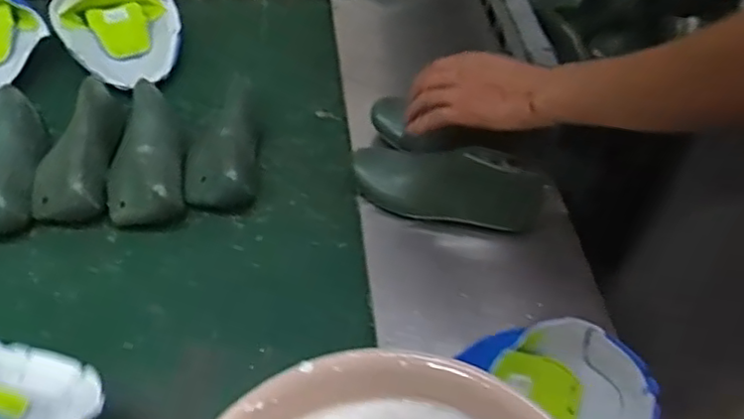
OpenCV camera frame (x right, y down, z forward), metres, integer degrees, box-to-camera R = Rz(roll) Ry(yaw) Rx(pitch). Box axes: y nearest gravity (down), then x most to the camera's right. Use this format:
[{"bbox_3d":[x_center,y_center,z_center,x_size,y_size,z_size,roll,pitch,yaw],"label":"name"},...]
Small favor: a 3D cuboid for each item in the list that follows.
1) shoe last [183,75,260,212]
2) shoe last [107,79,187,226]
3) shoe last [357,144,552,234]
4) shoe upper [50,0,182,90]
[{"bbox_3d":[-0.186,-0.091,0.785,0.086,0.063,0.193,-1,51,-6],"label":"shoe last"},{"bbox_3d":[-0.276,-0.074,0.771,0.090,0.051,0.198,-4,63,-5],"label":"shoe last"},{"bbox_3d":[0.086,-0.034,0.715,0.214,0.093,0.088,9,49,21],"label":"shoe last"},{"bbox_3d":[-0.359,-0.259,0.891,0.165,0.065,0.193,-16,54,-17],"label":"shoe upper"}]

